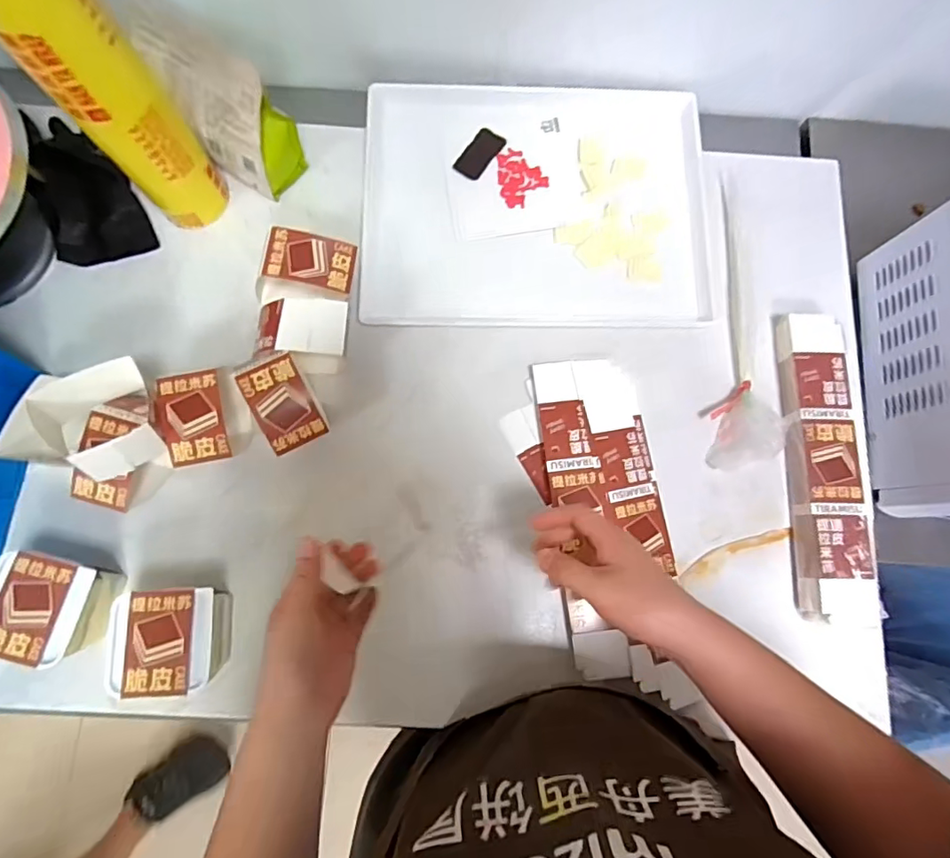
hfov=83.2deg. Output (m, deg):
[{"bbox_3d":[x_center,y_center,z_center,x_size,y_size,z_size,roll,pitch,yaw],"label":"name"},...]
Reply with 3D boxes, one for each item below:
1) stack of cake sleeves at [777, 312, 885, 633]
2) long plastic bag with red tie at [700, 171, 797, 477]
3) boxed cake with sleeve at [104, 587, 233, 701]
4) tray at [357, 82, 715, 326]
[{"bbox_3d":[0.399,0.037,0.609,0.074,0.037,0.341,3,80,-2],"label":"stack of cake sleeves"},{"bbox_3d":[0.311,-0.138,0.647,0.090,0.031,0.374,-2,80,-3],"label":"long plastic bag with red tie"},{"bbox_3d":[-0.295,0.206,0.531,0.100,0.072,0.095,-4,80,-3],"label":"boxed cake with sleeve"},{"bbox_3d":[0.075,-0.290,0.679,0.425,0.019,0.324,-1,78,0],"label":"tray"}]

